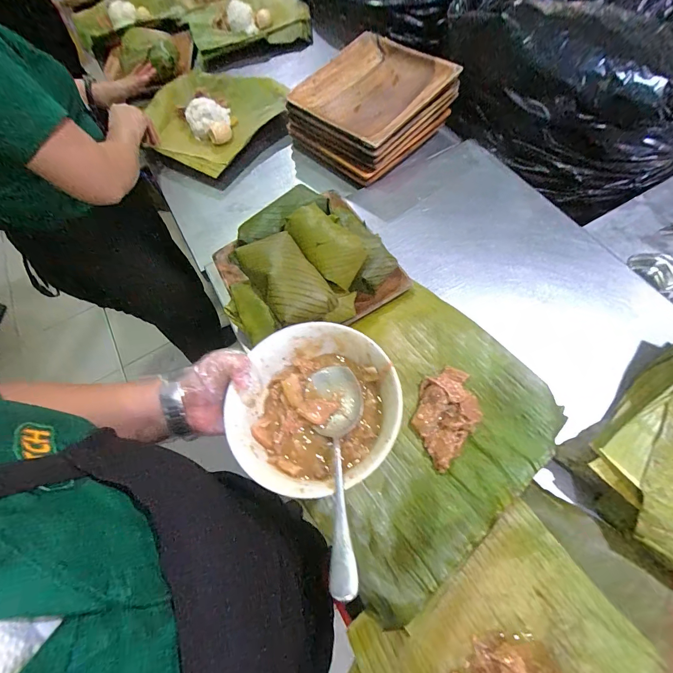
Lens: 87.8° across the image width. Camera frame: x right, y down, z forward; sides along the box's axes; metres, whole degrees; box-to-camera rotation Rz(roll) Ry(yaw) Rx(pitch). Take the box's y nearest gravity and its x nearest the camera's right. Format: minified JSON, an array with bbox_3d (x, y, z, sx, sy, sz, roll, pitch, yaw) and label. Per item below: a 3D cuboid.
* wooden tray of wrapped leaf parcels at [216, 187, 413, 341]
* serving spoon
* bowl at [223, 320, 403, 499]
[{"bbox_3d":[-0.055,-0.129,0.529,0.249,0.087,0.239,-29,64,-9],"label":"wooden tray of wrapped leaf parcels"},{"bbox_3d":[0.004,0.109,0.315,0.048,0.028,0.211,-1,37,-3],"label":"serving spoon"},{"bbox_3d":[-0.025,0.070,0.357,0.162,0.063,0.165,1,60,-1],"label":"bowl"}]

